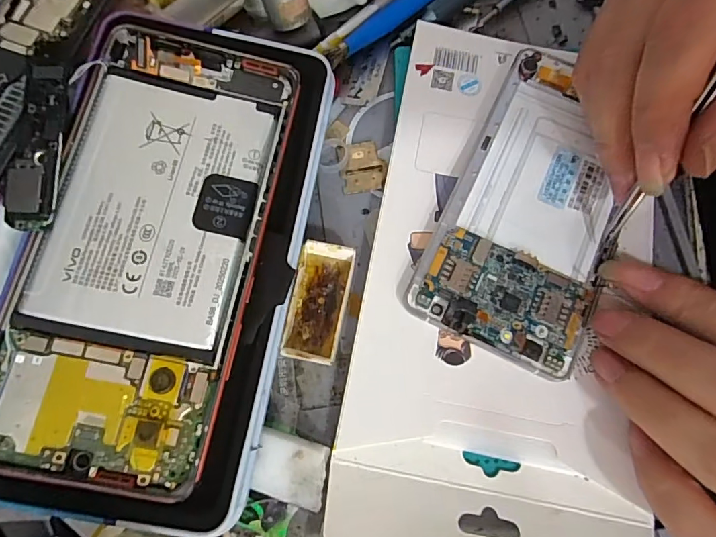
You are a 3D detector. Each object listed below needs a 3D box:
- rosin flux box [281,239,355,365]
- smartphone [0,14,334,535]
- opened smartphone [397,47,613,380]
[{"bbox_3d":[-0.016,0.015,0.183,0.022,0.019,0.047,11,74,2],"label":"rosin flux box"},{"bbox_3d":[-0.068,-0.009,0.160,0.091,0.012,0.181,12,77,-8],"label":"smartphone"},{"bbox_3d":[0.077,-0.030,0.193,0.071,0.008,0.140,26,75,6],"label":"opened smartphone"}]

